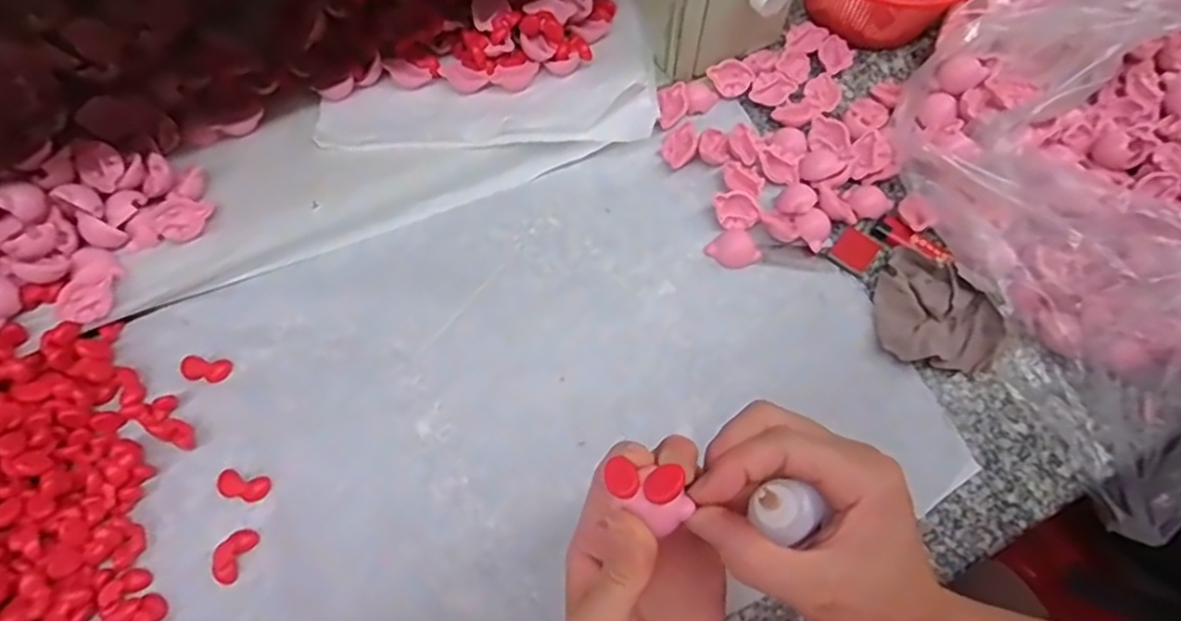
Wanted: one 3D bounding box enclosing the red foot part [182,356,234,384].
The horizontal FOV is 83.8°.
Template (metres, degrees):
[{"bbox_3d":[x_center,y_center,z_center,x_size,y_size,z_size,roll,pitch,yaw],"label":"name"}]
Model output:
[{"bbox_3d":[-0.255,0.038,0.435,0.031,0.005,0.017,4,68,-1],"label":"red foot part"}]

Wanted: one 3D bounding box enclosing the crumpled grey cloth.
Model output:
[{"bbox_3d":[0.239,-0.002,0.455,0.078,0.020,0.084,9,68,2],"label":"crumpled grey cloth"}]

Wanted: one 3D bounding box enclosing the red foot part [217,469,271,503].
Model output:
[{"bbox_3d":[-0.215,0.109,0.408,0.032,0.006,0.016,11,68,2],"label":"red foot part"}]

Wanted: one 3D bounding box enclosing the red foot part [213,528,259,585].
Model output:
[{"bbox_3d":[-0.213,0.145,0.390,0.015,0.009,0.031,23,69,7],"label":"red foot part"}]

